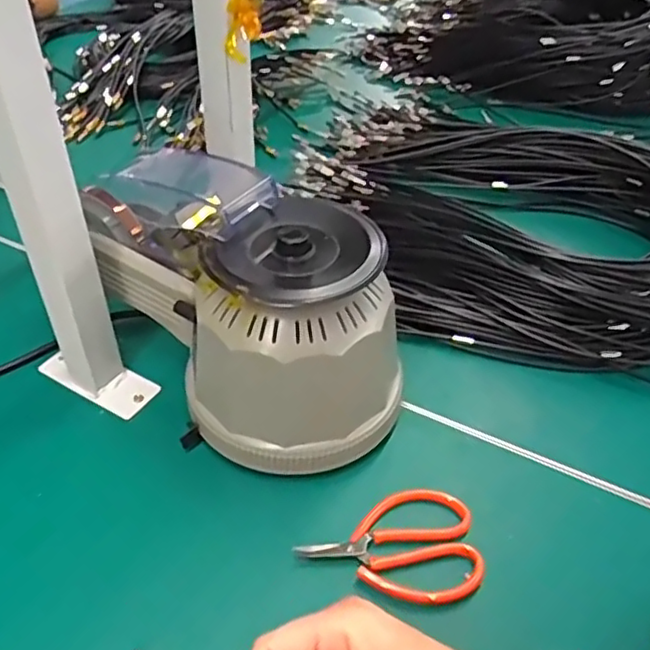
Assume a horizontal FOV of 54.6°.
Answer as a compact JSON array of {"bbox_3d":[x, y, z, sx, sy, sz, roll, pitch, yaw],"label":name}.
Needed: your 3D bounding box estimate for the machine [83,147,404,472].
[{"bbox_3d":[-0.061,-0.016,0.466,0.142,0.157,0.241,-24,49,-26],"label":"machine"}]

